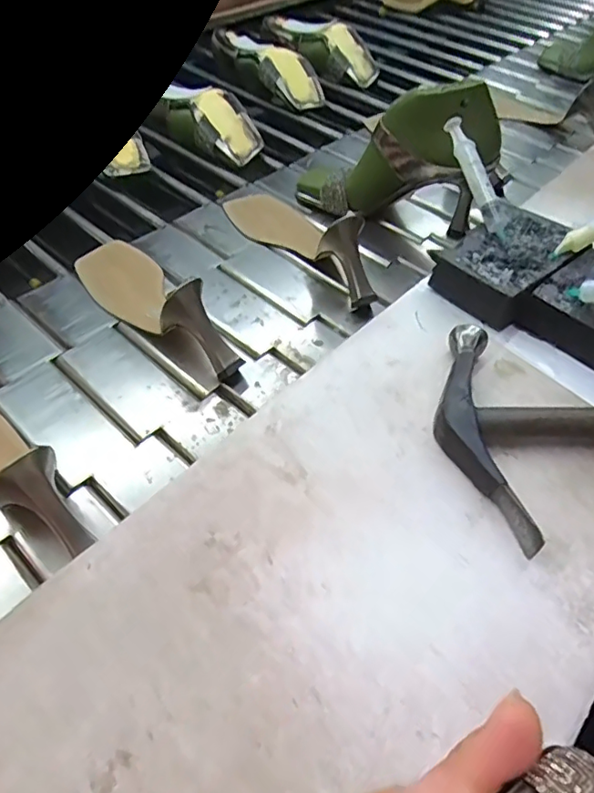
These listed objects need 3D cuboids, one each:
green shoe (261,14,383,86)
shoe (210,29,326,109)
[{"bbox_3d":[0.038,-0.588,0.937,0.224,0.063,0.062,27,53,19],"label":"green shoe"},{"bbox_3d":[-0.046,-0.501,0.855,0.211,0.071,0.071,38,58,26],"label":"shoe"}]

